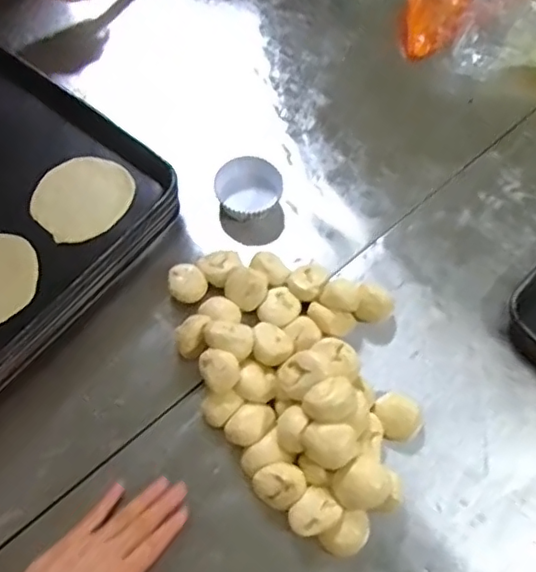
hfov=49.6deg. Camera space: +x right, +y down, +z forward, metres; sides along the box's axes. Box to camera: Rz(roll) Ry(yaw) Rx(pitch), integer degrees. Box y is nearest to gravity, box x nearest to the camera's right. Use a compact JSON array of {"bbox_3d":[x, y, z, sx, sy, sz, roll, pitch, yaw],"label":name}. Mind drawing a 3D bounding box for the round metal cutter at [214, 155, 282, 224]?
[{"bbox_3d":[-0.023,-0.121,0.753,0.082,0.040,0.079,1,64,-2],"label":"round metal cutter"}]

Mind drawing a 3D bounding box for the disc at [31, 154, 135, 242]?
[{"bbox_3d":[-0.223,-0.108,0.694,0.104,0.011,0.114,1,64,-2],"label":"disc"}]

